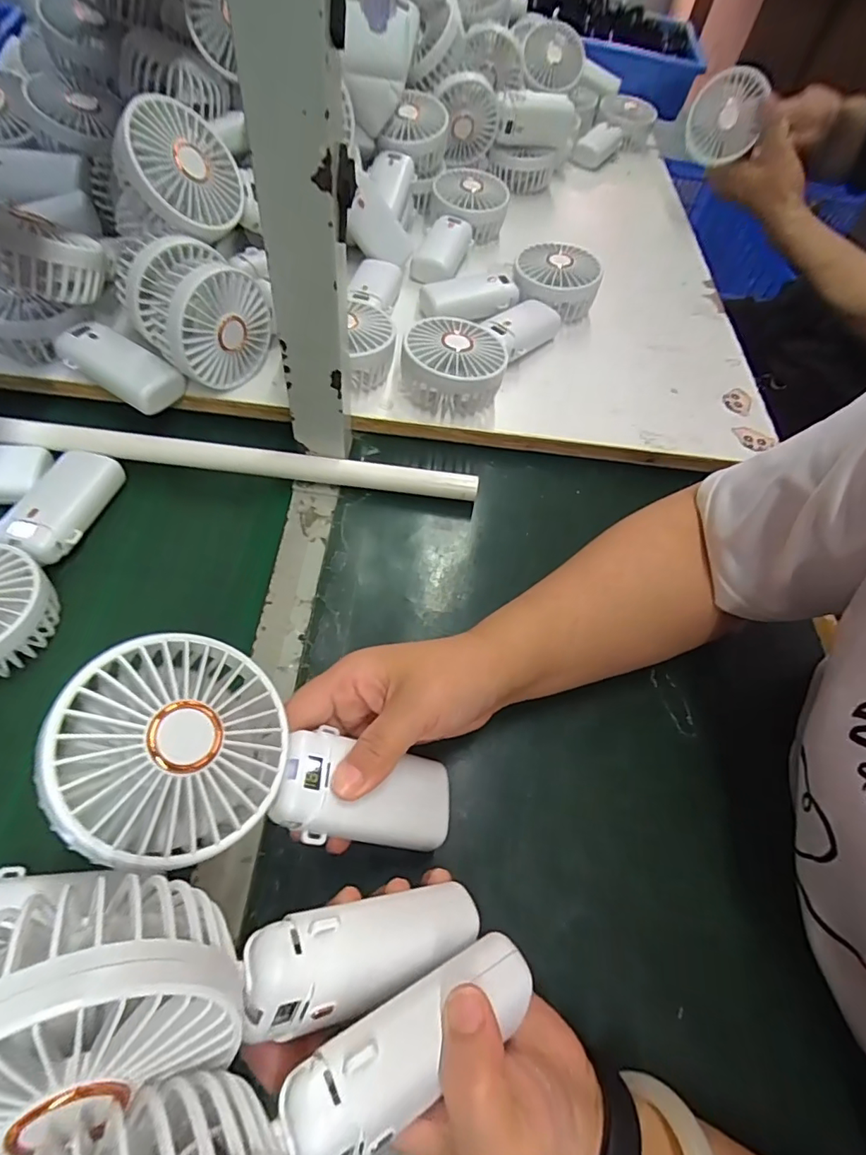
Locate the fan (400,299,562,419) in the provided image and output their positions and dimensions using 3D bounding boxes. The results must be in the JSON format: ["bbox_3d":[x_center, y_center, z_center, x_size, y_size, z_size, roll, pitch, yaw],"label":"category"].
[{"bbox_3d":[0.045,-0.210,0.474,0.081,0.064,0.178,24,58,19],"label":"fan"}]

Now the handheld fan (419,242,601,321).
[{"bbox_3d":[0.081,-0.289,0.536,0.185,0.065,0.070,-12,54,-6],"label":"handheld fan"}]

